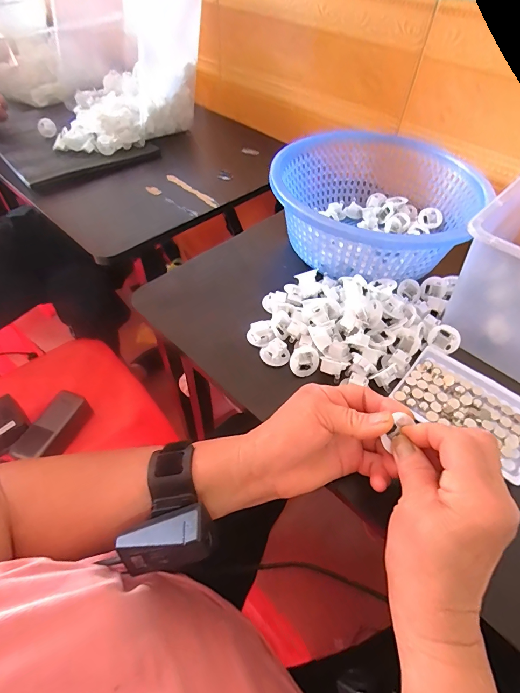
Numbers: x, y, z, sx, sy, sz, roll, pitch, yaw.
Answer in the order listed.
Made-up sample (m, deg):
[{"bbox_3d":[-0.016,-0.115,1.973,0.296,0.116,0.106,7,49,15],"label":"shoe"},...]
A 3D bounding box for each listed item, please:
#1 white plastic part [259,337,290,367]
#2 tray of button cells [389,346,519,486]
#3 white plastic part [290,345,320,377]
[{"bbox_3d":[0.016,0.007,0.396,0.029,0.016,0.027,-15,53,-14],"label":"white plastic part"},{"bbox_3d":[0.211,0.058,0.360,0.128,0.010,0.099,36,58,24],"label":"tray of button cells"},{"bbox_3d":[0.047,0.016,0.384,0.032,0.033,0.007,10,9,-16],"label":"white plastic part"}]

